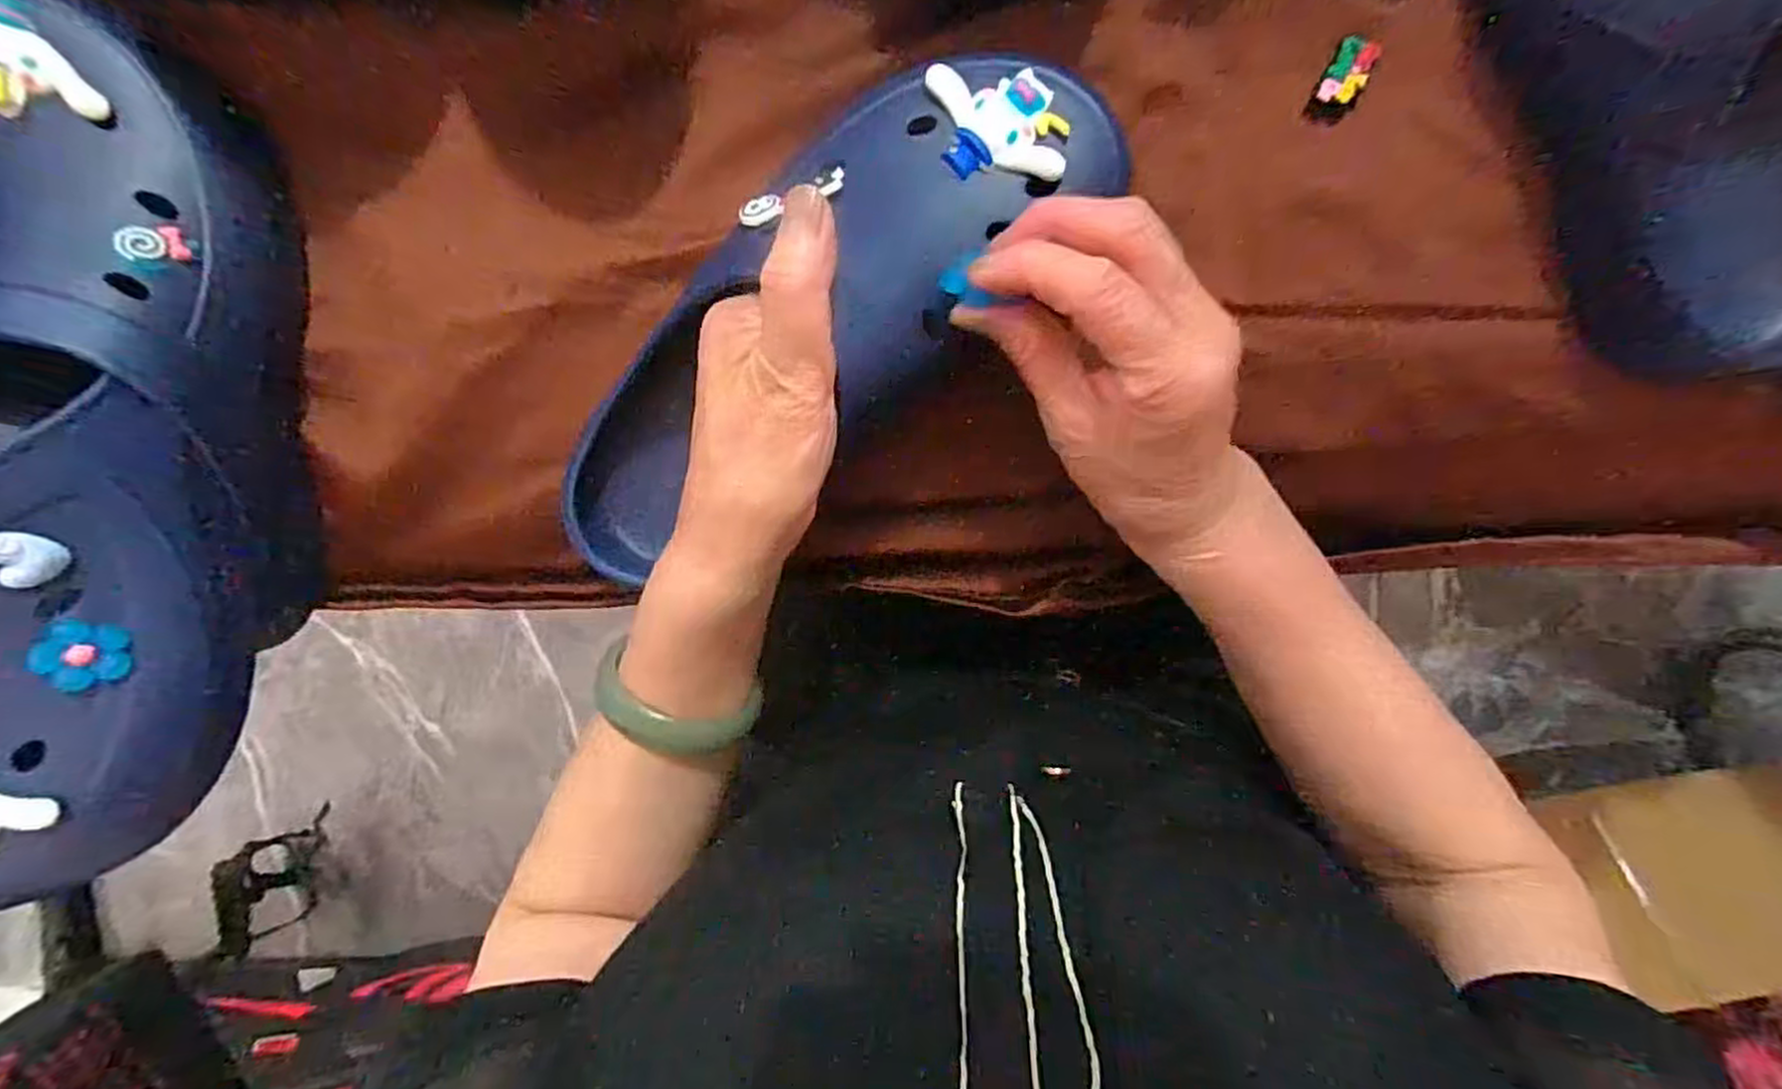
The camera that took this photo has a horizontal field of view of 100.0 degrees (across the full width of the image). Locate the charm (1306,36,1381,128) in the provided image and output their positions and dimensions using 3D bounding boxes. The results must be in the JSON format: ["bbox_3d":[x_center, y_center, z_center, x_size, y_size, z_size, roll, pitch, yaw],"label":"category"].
[{"bbox_3d":[0.183,-0.187,0.303,0.018,0.007,0.033,24,97,-1],"label":"charm"}]

